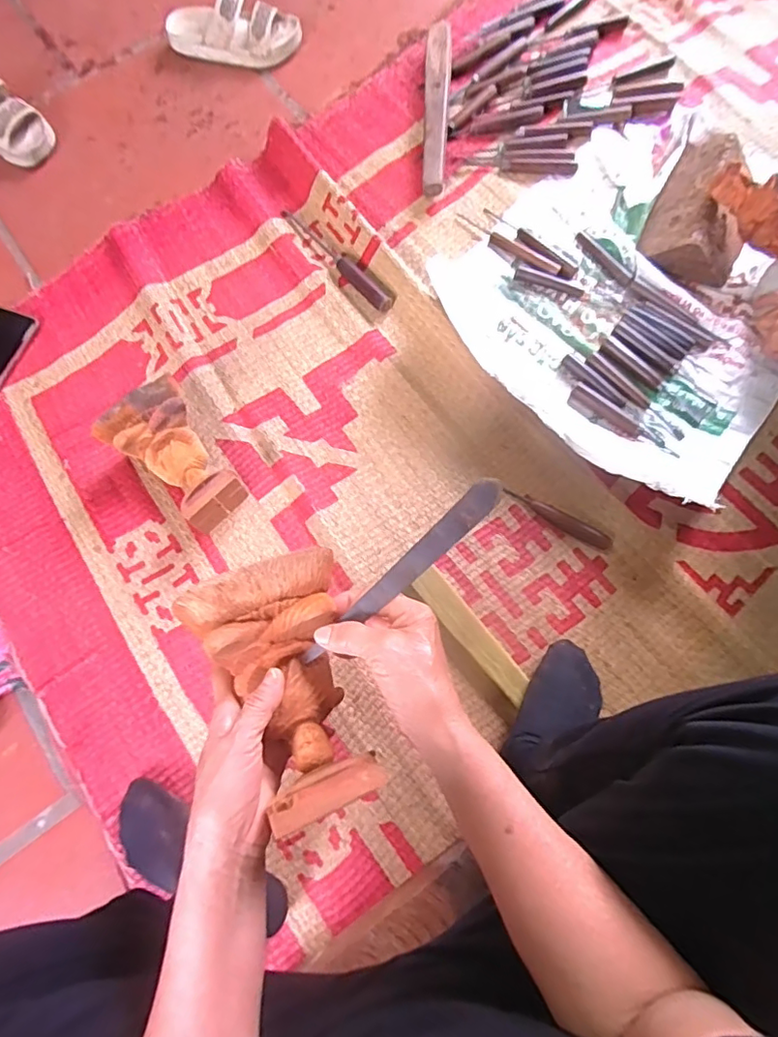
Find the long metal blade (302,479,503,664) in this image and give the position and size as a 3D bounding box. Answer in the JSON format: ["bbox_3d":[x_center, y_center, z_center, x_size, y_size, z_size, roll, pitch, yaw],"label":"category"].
[{"bbox_3d":[0.008,0.042,0.404,0.192,0.008,0.021,-44,78,10],"label":"long metal blade"}]

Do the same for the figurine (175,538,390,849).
[{"bbox_3d":[-0.071,0.119,0.399,0.103,0.071,0.170,-21,77,-4],"label":"figurine"}]

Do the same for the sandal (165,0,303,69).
[{"bbox_3d":[-0.261,-0.812,0.905,0.217,0.069,0.079,1,75,1],"label":"sandal"}]

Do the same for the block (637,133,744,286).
[{"bbox_3d":[0.463,-0.452,0.786,0.138,0.064,0.220,25,77,7],"label":"block"}]

